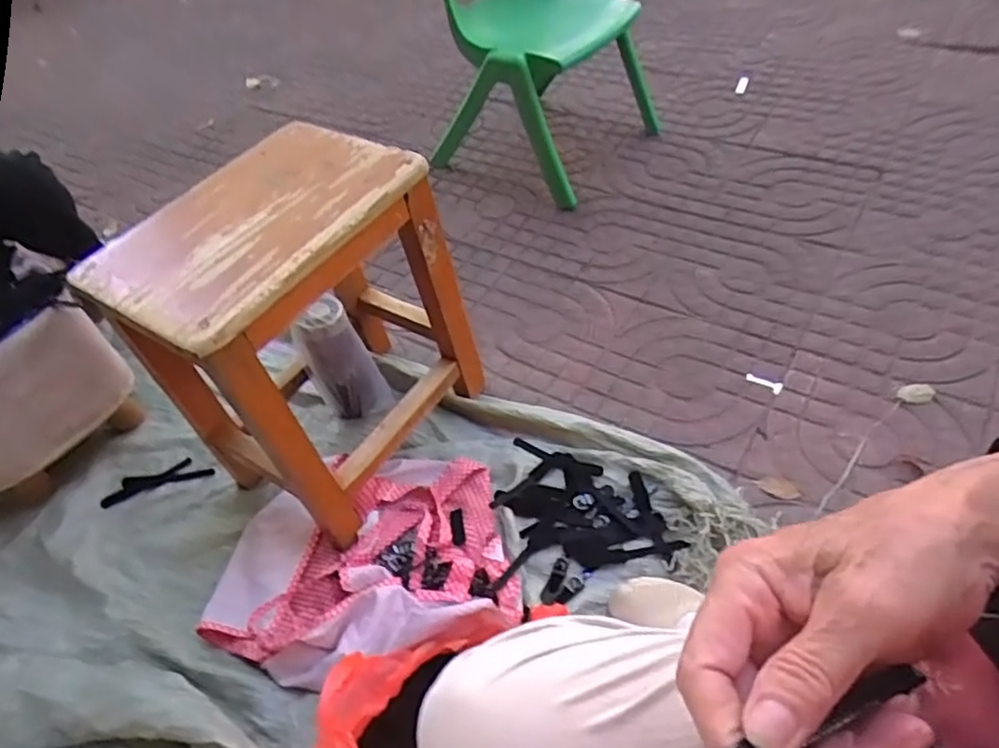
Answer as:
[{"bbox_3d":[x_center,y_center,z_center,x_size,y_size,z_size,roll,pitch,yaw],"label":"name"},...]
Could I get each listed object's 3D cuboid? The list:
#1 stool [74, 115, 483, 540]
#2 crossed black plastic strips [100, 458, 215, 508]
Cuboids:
[{"bbox_3d":[-0.227,-0.044,0.827,0.245,0.370,0.320,26,58,27],"label":"stool"},{"bbox_3d":[-0.493,0.152,0.955,0.155,0.014,0.042,-19,50,-6],"label":"crossed black plastic strips"}]

